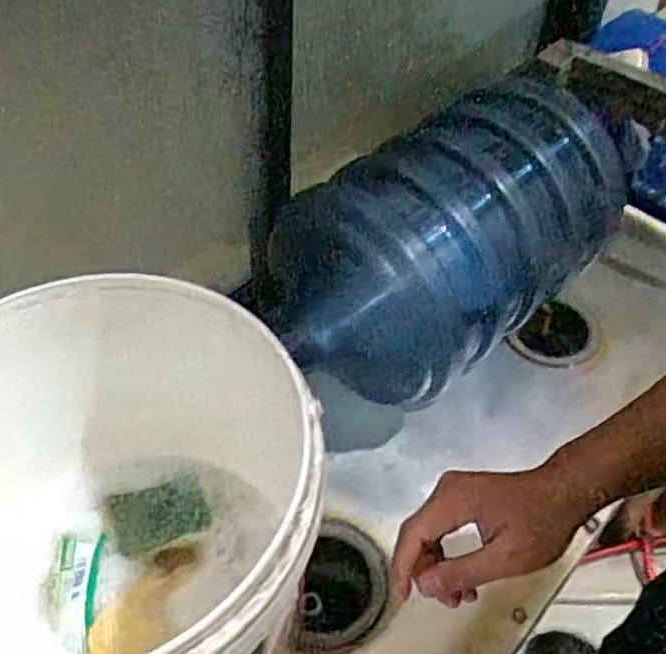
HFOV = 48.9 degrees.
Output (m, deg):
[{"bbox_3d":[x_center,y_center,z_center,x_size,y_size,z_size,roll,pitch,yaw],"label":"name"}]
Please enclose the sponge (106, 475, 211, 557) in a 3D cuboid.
[{"bbox_3d":[-0.169,0.180,0.709,0.089,0.012,0.061,-17,53,-17],"label":"sponge"}]

